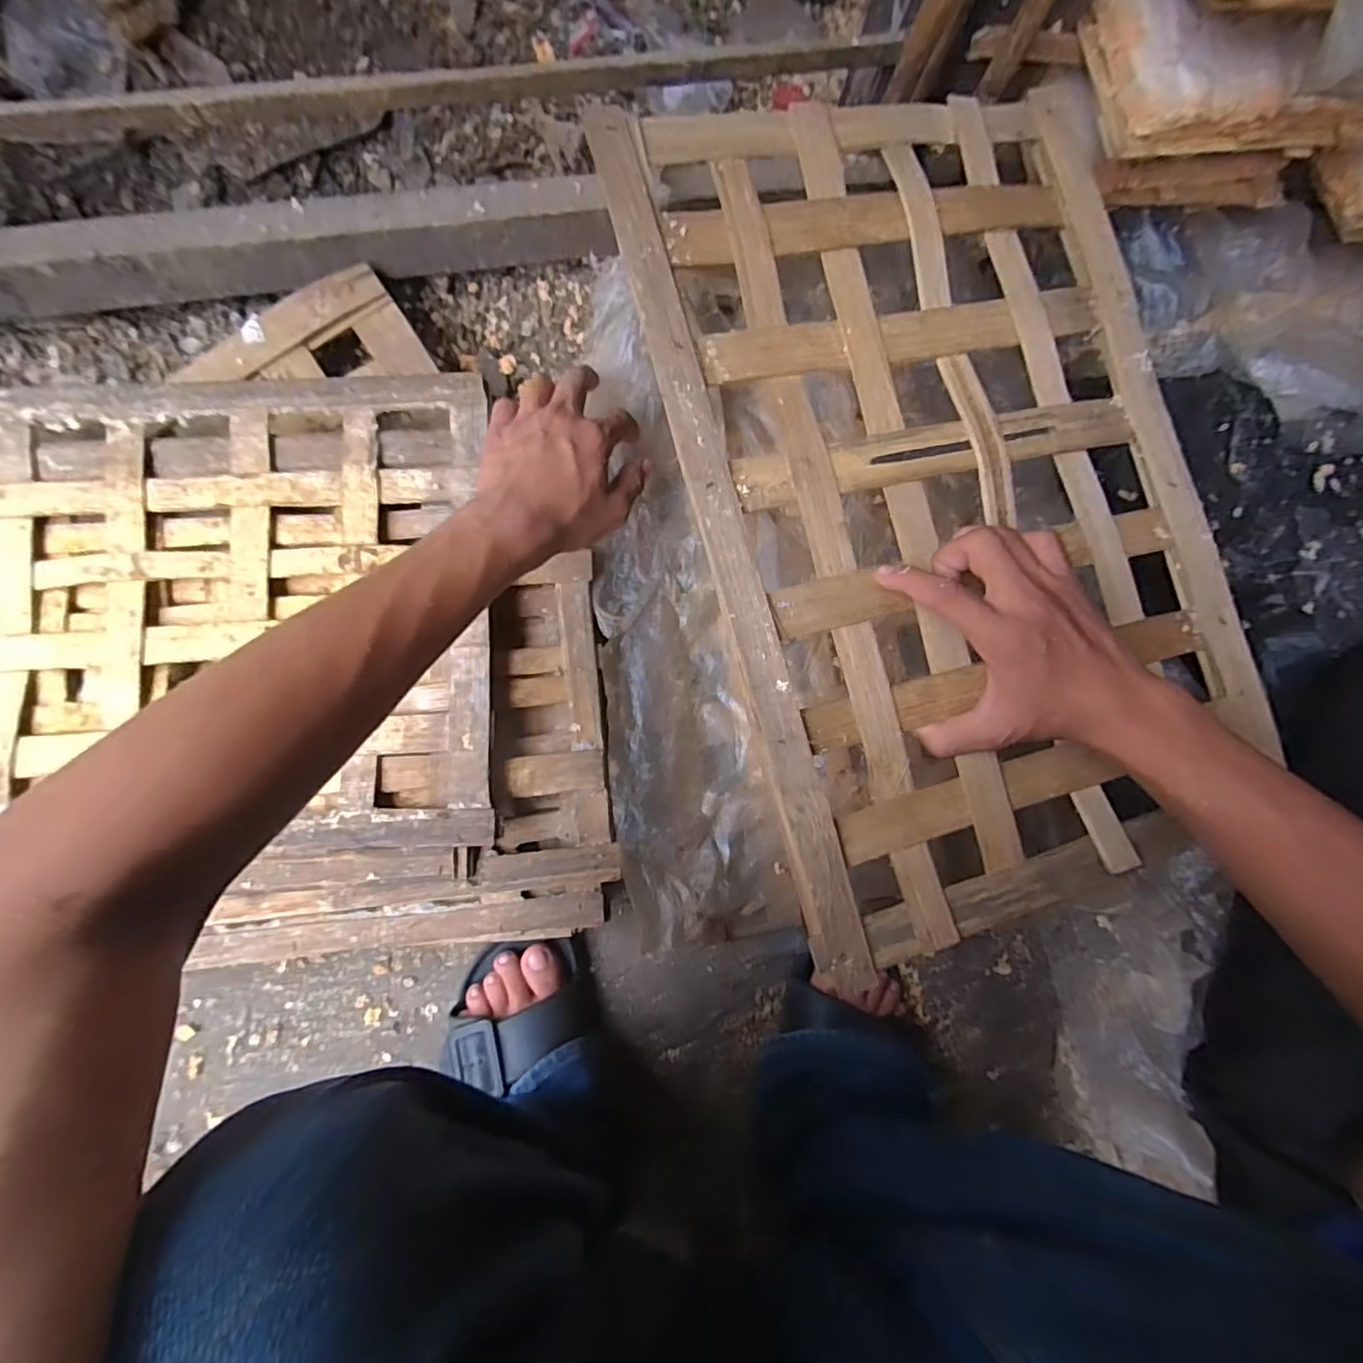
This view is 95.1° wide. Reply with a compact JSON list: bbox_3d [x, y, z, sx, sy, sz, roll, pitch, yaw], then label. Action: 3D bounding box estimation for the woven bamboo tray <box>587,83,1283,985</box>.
[{"bbox_3d":[0.183,-0.131,0.406,0.358,0.017,0.530,-14,87,-13],"label":"woven bamboo tray"}]

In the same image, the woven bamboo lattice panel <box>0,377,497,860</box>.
[{"bbox_3d":[-0.408,-0.035,0.446,0.534,0.030,0.360,-2,84,-3],"label":"woven bamboo lattice panel"}]

